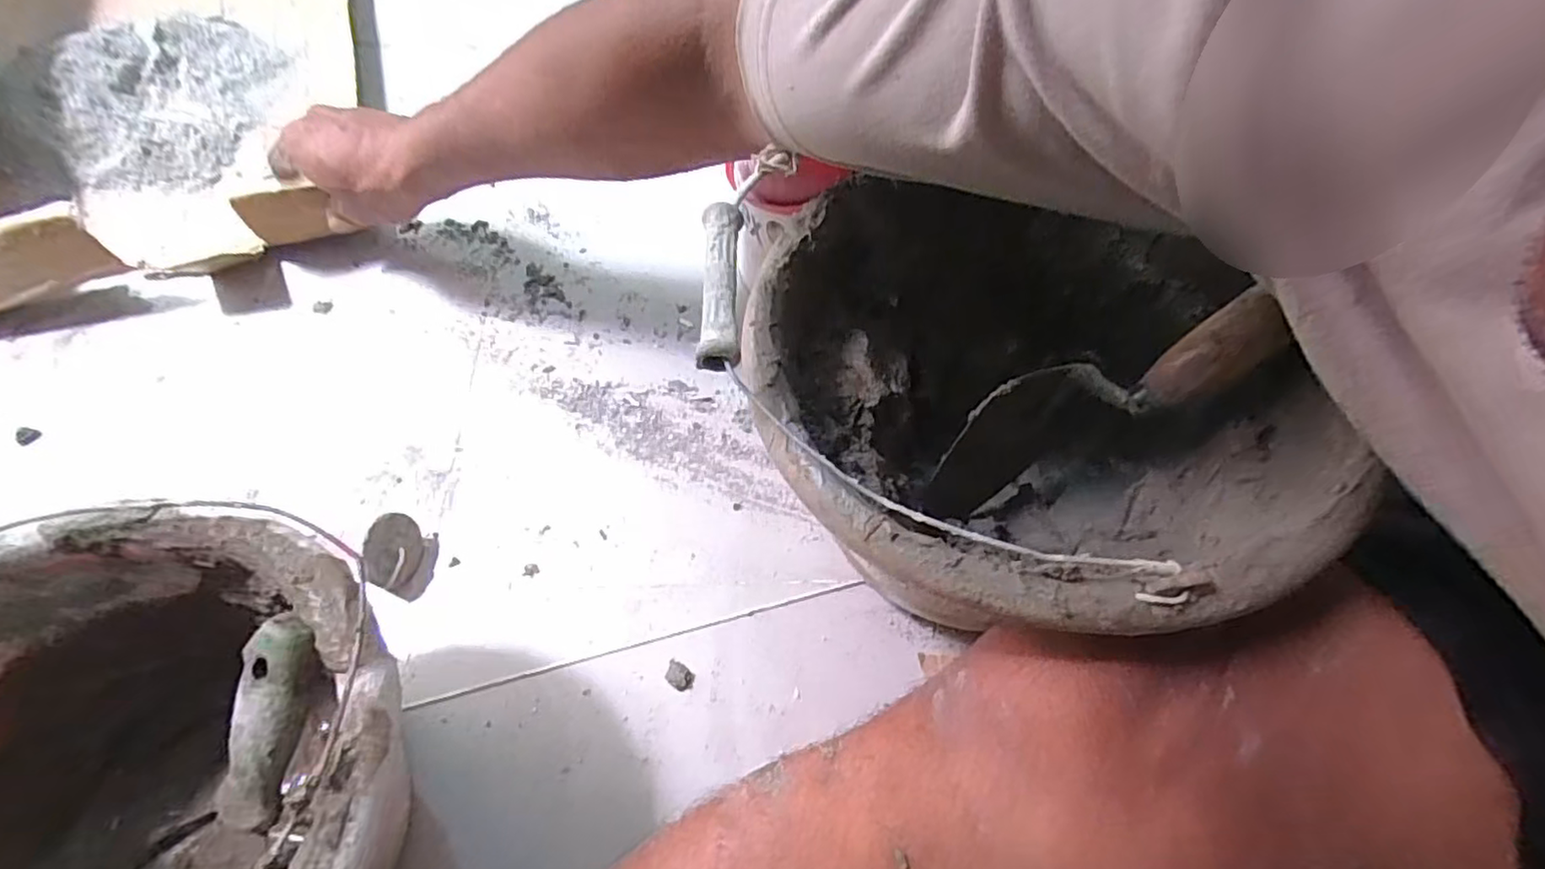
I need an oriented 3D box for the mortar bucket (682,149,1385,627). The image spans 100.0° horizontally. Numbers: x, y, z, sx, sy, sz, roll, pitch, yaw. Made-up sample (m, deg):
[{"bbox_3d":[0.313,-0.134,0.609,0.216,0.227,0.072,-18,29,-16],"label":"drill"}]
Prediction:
[{"bbox_3d":[0.104,0.002,0.377,0.256,0.197,0.260,-4,61,-5],"label":"mortar bucket"}]

